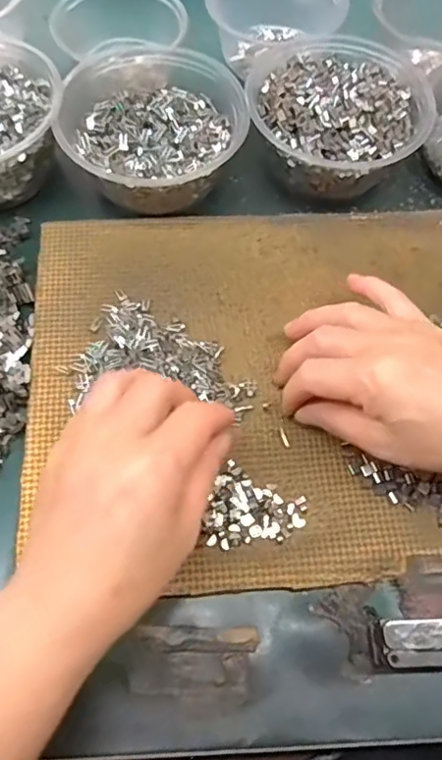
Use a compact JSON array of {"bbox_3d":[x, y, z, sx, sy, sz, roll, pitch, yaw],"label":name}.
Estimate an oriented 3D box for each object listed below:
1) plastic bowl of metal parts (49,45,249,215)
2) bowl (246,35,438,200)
[{"bbox_3d":[-0.052,-0.184,0.417,0.132,0.055,0.135,1,67,-2],"label":"plastic bowl of metal parts"},{"bbox_3d":[0.081,-0.203,0.431,0.126,0.056,0.129,1,67,-2],"label":"bowl"}]

